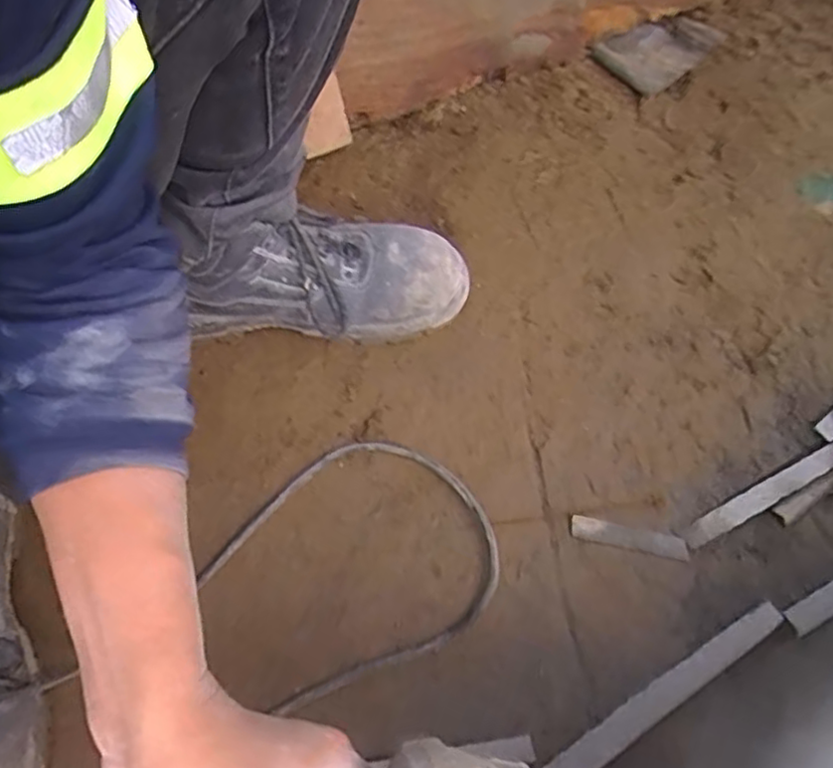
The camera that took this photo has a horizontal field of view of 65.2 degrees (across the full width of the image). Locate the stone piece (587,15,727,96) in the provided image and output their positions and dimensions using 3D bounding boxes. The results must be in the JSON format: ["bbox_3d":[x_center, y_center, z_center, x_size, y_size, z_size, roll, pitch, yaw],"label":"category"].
[{"bbox_3d":[0.278,-0.389,0.752,0.132,0.031,0.089,-34,72,-17],"label":"stone piece"}]

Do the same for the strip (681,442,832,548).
[{"bbox_3d":[0.293,0.091,0.544,0.171,0.009,0.017,-24,69,-14],"label":"strip"}]

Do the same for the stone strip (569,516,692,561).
[{"bbox_3d":[0.170,0.123,0.521,0.093,0.013,0.018,8,66,6],"label":"stone strip"}]

